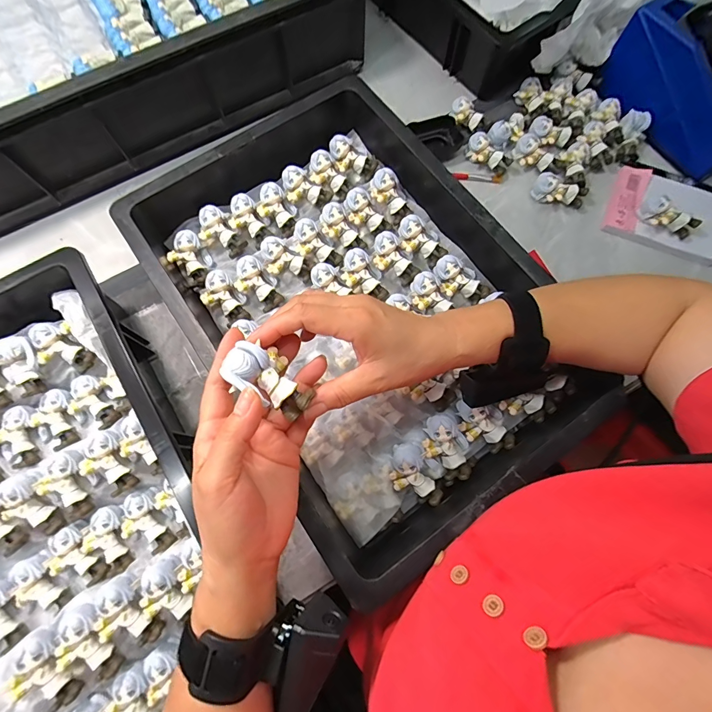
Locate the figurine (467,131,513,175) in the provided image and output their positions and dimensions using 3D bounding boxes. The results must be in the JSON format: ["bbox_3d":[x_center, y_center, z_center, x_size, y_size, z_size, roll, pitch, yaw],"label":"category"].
[{"bbox_3d":[0.174,-0.266,0.488,0.032,0.027,0.061,-38,78,-10],"label":"figurine"}]

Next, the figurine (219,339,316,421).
[{"bbox_3d":[-0.058,0.016,0.246,0.058,0.024,0.033,42,77,-14],"label":"figurine"}]

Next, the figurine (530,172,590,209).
[{"bbox_3d":[0.256,-0.207,0.467,0.063,0.028,0.027,23,76,6],"label":"figurine"}]

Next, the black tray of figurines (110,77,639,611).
[{"bbox_3d":[-0.001,-0.059,0.375,0.297,0.074,0.443,-35,77,-9],"label":"black tray of figurines"}]

